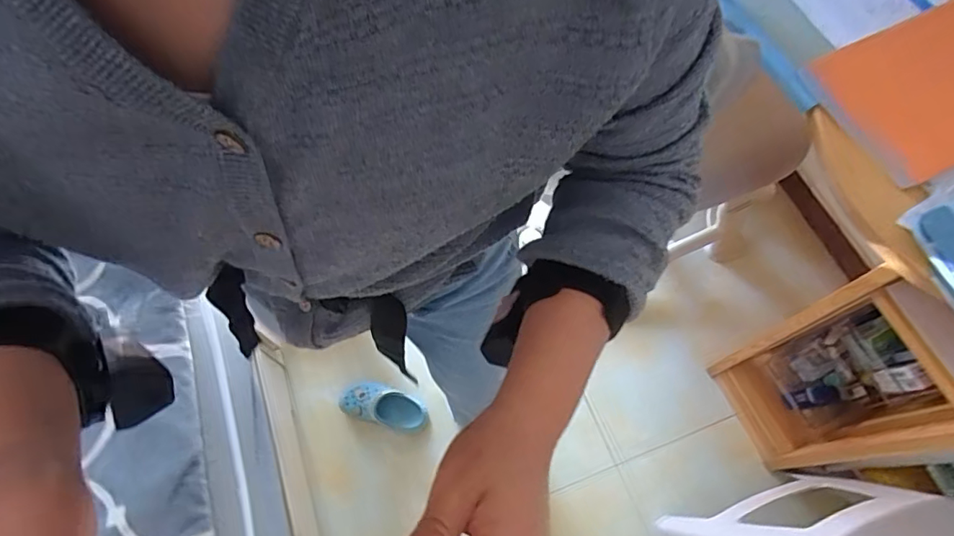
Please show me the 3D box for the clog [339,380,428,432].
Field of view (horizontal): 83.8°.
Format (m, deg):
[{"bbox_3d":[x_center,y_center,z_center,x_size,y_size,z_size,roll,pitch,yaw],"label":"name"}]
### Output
[{"bbox_3d":[-0.213,0.309,1.209,0.205,0.057,0.088,17,67,7],"label":"clog"}]

